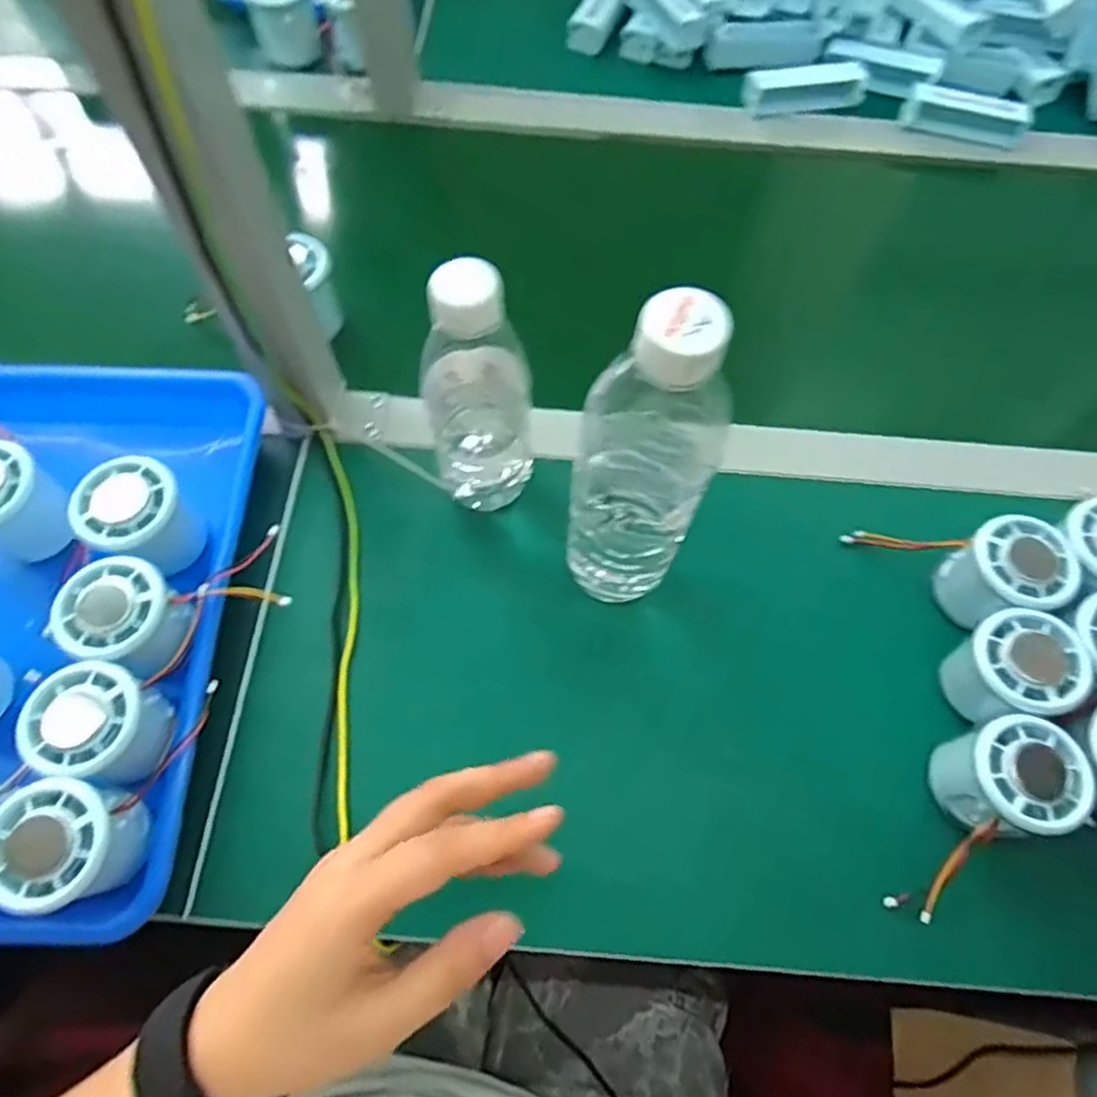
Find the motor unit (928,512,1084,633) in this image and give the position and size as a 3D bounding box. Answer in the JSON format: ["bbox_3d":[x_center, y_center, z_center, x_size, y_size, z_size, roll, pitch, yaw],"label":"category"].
[{"bbox_3d":[0.275,0.017,0.431,0.054,0.054,0.056,-24,68,-13],"label":"motor unit"}]

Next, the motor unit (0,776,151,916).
[{"bbox_3d":[-0.232,0.144,0.347,0.055,0.046,0.055,1,65,-2],"label":"motor unit"}]

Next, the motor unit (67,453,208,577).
[{"bbox_3d":[-0.238,-0.014,0.424,0.059,0.054,0.058,30,67,11],"label":"motor unit"}]

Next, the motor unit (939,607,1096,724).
[{"bbox_3d":[0.261,0.070,0.408,0.058,0.057,0.056,1,65,-2],"label":"motor unit"}]

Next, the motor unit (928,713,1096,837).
[{"bbox_3d":[0.245,0.123,0.383,0.056,0.050,0.056,1,65,-2],"label":"motor unit"}]

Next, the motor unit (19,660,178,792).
[{"bbox_3d":[-0.232,0.093,0.371,0.052,0.047,0.054,1,65,-2],"label":"motor unit"}]

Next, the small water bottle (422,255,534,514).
[{"bbox_3d":[-0.040,-0.088,0.409,0.048,0.182,0.055,-29,70,-15],"label":"small water bottle"}]

